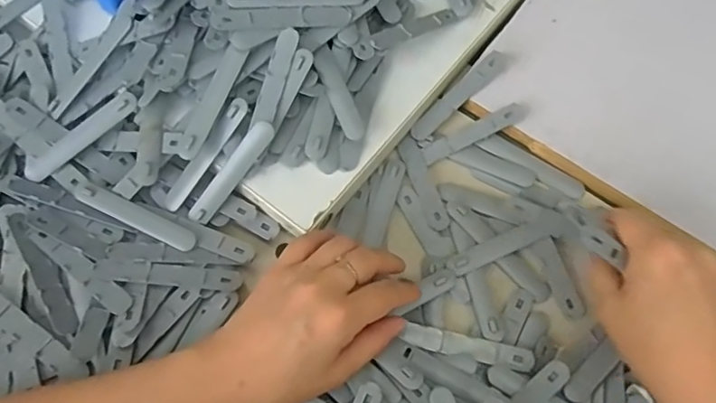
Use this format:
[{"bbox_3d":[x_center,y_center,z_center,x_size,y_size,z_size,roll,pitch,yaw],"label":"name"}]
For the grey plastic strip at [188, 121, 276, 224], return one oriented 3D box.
[{"bbox_3d":[-0.086,-0.020,0.378,0.016,0.009,0.087,47,111,15],"label":"grey plastic strip"}]

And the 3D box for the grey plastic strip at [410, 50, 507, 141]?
[{"bbox_3d":[0.078,-0.084,0.437,0.095,0.006,0.017,-44,76,-5],"label":"grey plastic strip"}]

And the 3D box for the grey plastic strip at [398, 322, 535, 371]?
[{"bbox_3d":[0.074,0.099,0.374,0.086,0.007,0.015,13,68,3],"label":"grey plastic strip"}]

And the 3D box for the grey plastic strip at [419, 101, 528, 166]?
[{"bbox_3d":[0.088,-0.053,0.427,0.083,0.008,0.016,-26,70,5],"label":"grey plastic strip"}]

